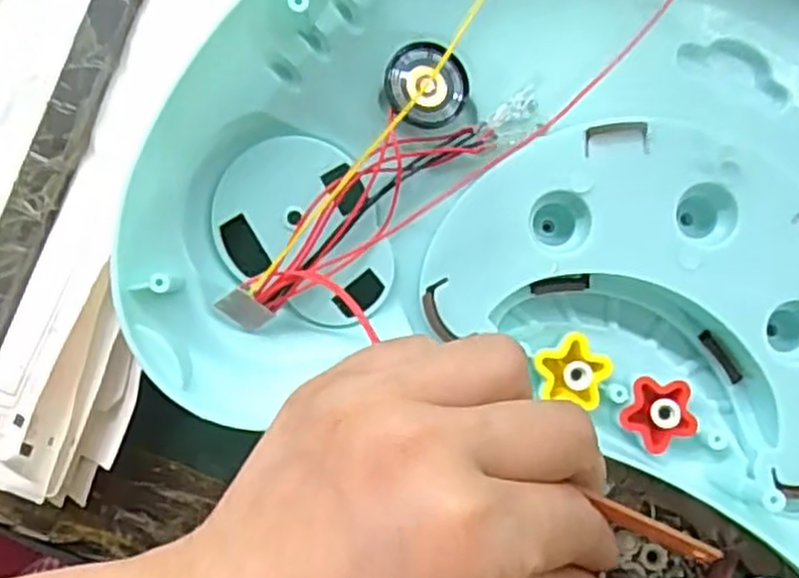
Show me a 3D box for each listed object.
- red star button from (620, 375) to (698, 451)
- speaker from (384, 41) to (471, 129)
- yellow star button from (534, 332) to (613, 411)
[{"bbox_3d":[0.092,0.043,0.266,0.025,0.008,0.025,-43,91,-5],"label":"red star button"},{"bbox_3d":[0.009,-0.067,0.250,0.027,0.007,0.026,0,87,-4],"label":"speaker"},{"bbox_3d":[0.061,0.028,0.265,0.026,0.006,0.024,15,86,-3],"label":"yellow star button"}]

